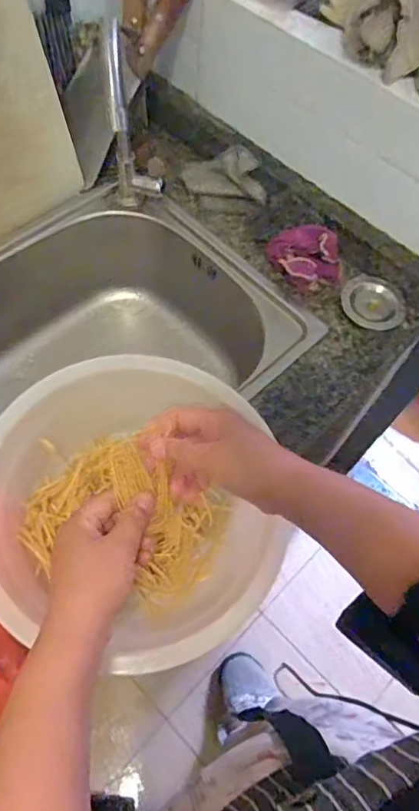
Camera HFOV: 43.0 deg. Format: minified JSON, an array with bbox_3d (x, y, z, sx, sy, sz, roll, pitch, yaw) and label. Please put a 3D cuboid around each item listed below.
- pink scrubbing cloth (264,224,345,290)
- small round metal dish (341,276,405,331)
[{"bbox_3d":[0.126,-0.195,0.691,0.082,0.036,0.095,-22,66,-15],"label":"pink scrubbing cloth"},{"bbox_3d":[0.216,-0.134,0.701,0.083,0.021,0.066,30,65,11],"label":"small round metal dish"}]

